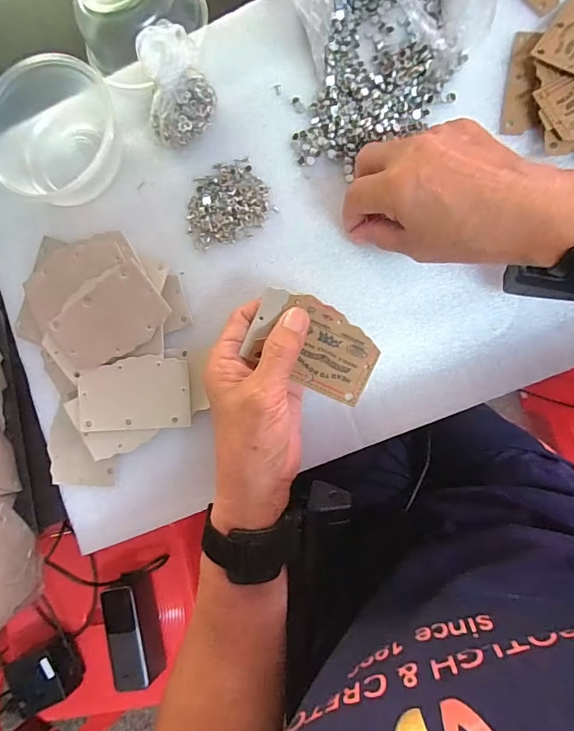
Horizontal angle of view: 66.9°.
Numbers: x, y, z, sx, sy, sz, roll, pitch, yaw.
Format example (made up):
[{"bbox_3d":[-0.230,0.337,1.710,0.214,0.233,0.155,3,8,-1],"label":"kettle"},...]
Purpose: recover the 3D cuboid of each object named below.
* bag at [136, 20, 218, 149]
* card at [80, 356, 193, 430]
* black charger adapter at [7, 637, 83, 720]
[{"bbox_3d":[-0.084,-0.213,0.336,0.050,0.052,0.071,-3,85,9],"label":"bag"},{"bbox_3d":[-0.117,0.022,0.334,0.084,0.004,0.054,-3,93,0],"label":"card"},{"bbox_3d":[-0.342,0.434,0.612,0.086,0.047,0.077,-25,82,6],"label":"black charger adapter"}]

